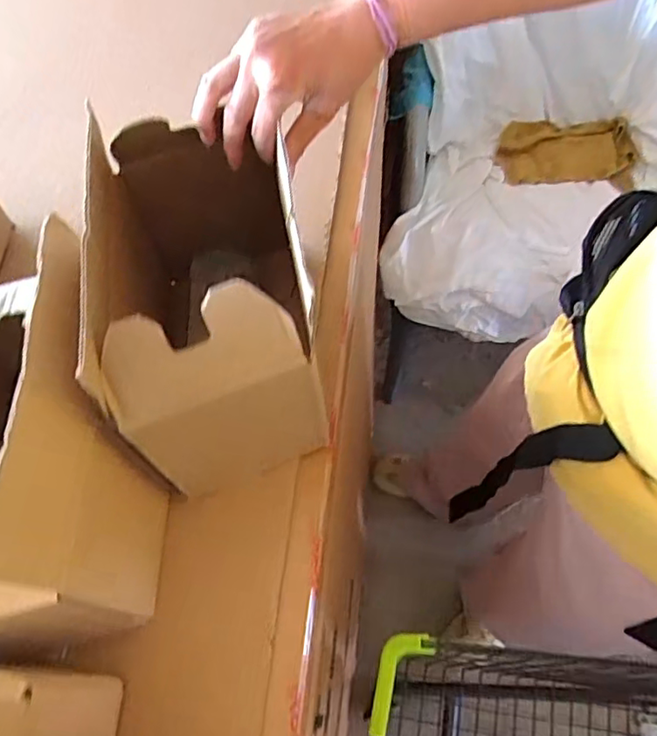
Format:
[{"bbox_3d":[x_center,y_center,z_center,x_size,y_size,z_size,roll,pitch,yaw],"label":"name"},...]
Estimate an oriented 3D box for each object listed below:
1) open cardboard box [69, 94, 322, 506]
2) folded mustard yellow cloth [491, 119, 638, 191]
[{"bbox_3d":[-0.096,-0.057,0.469,0.127,0.223,0.242,-14,62,-6],"label":"open cardboard box"},{"bbox_3d":[0.432,-0.395,1.089,0.253,0.069,0.125,-1,62,1],"label":"folded mustard yellow cloth"}]

